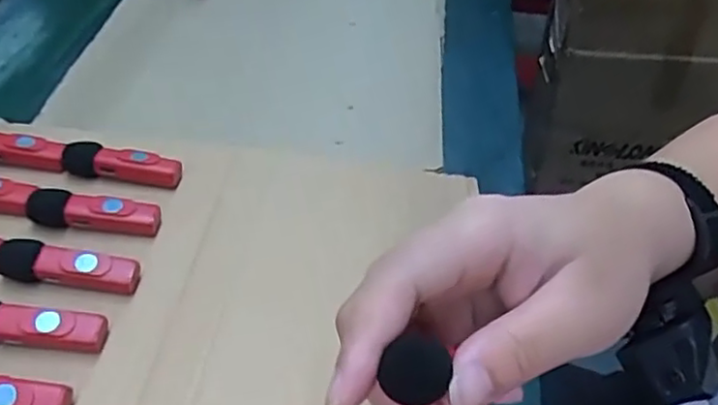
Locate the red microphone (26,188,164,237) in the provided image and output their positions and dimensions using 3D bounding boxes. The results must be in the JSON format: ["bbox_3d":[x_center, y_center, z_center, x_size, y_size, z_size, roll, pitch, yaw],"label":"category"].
[{"bbox_3d":[-0.138,0.006,0.341,0.067,0.017,0.015,2,43,4],"label":"red microphone"}]

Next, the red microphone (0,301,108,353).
[{"bbox_3d":[-0.146,0.055,0.289,0.067,0.018,0.018,3,43,5],"label":"red microphone"}]

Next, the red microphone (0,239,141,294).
[{"bbox_3d":[-0.139,0.032,0.314,0.066,0.019,0.017,4,43,5],"label":"red microphone"}]

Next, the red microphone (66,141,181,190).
[{"bbox_3d":[-0.133,-0.020,0.370,0.066,0.020,0.014,5,43,7],"label":"red microphone"}]

